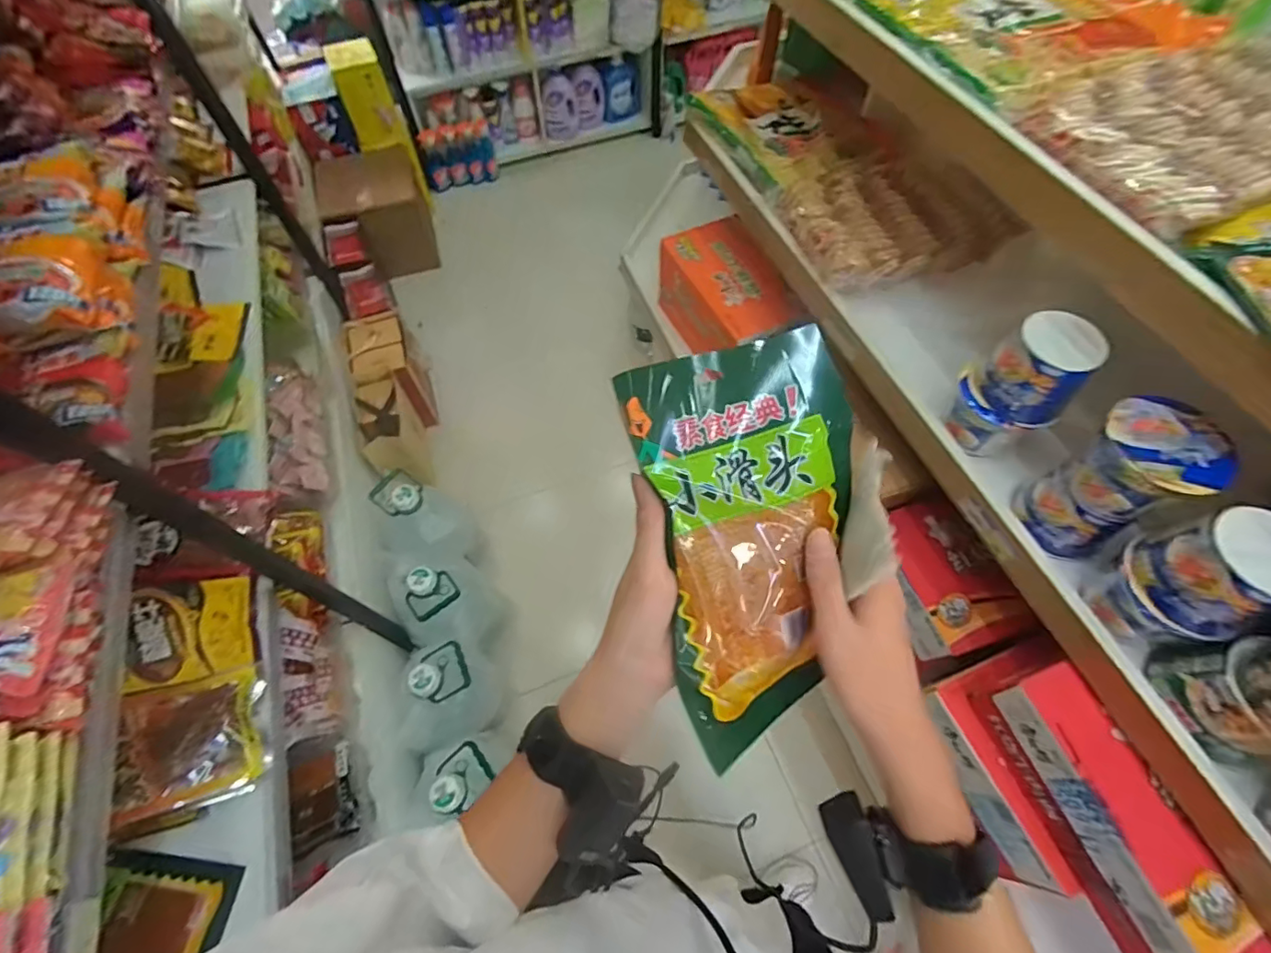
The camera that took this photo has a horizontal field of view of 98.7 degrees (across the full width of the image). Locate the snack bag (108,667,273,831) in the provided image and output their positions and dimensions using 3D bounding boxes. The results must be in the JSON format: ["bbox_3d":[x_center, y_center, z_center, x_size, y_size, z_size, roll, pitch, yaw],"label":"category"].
[{"bbox_3d":[-0.639,0.378,0.780,0.189,0.046,0.177,-10,53,-23],"label":"snack bag"}]

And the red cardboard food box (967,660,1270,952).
[{"bbox_3d":[0.612,0.435,0.714,0.098,0.135,0.334,-18,62,-9],"label":"red cardboard food box"}]

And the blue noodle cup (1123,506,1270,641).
[{"bbox_3d":[0.656,0.108,0.615,0.112,0.116,0.107,9,62,6],"label":"blue noodle cup"}]

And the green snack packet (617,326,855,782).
[{"bbox_3d":[0.087,0.042,0.369,0.150,0.026,0.257,-13,93,-8],"label":"green snack packet"}]

